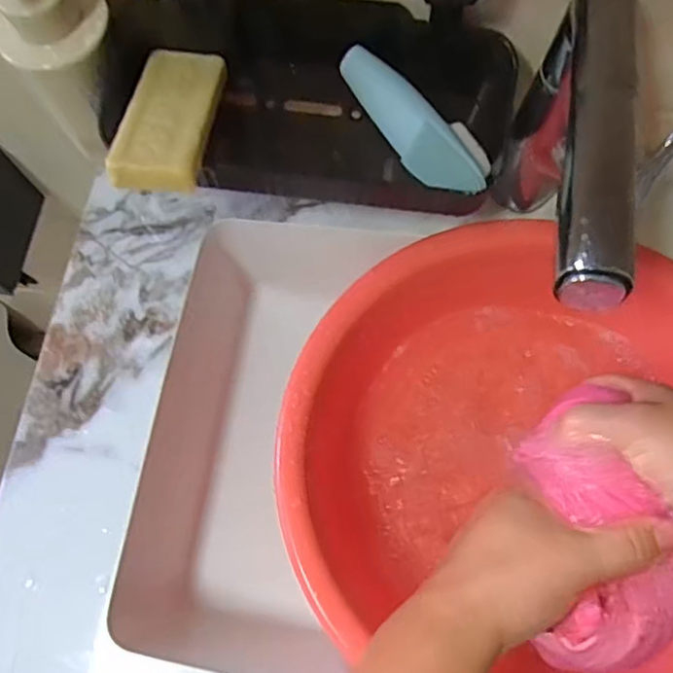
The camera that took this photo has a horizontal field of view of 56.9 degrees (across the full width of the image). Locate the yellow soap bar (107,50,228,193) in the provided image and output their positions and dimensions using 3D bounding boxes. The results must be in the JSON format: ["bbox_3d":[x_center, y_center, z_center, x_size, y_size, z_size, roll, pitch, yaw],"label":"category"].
[{"bbox_3d":[-0.108,-0.143,0.404,0.052,0.017,0.128,2,57,3],"label":"yellow soap bar"}]

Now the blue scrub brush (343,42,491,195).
[{"bbox_3d":[0.054,-0.147,0.424,0.045,0.034,0.128,-40,75,-10],"label":"blue scrub brush"}]

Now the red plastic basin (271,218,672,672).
[{"bbox_3d":[0.140,0.084,0.470,0.333,0.101,0.346,-1,72,2],"label":"red plastic basin"}]

